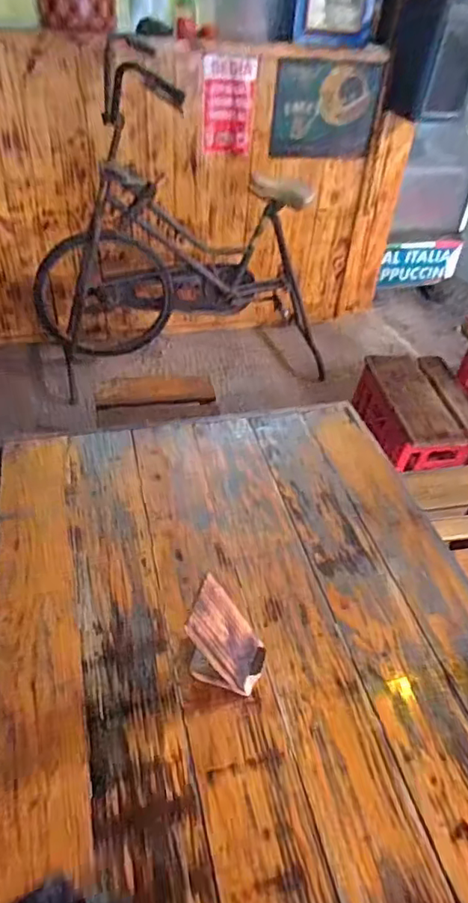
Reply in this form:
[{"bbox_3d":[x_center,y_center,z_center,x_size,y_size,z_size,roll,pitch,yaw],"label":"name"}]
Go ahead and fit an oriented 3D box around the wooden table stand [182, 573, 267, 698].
[{"bbox_3d":[-0.007,0.233,0.677,0.086,0.122,0.080,14,41,12],"label":"wooden table stand"}]

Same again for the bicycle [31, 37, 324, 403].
[{"bbox_3d":[-0.165,-0.740,1.843,0.998,0.973,0.473,-8,41,-14],"label":"bicycle"}]

